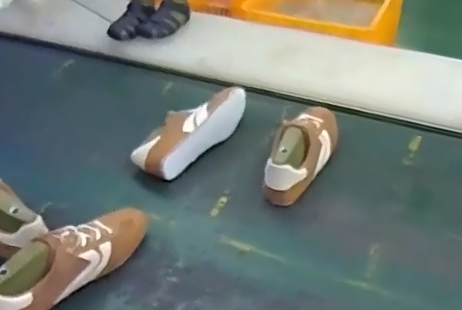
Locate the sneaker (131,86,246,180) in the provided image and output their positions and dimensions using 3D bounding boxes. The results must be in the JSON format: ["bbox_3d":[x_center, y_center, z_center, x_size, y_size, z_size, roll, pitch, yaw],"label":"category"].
[{"bbox_3d":[-0.067,-0.047,1.060,0.074,0.082,0.245,27,45,31],"label":"sneaker"}]

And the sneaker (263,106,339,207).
[{"bbox_3d":[0.132,-0.019,1.019,0.078,0.086,0.245,18,41,22],"label":"sneaker"}]

